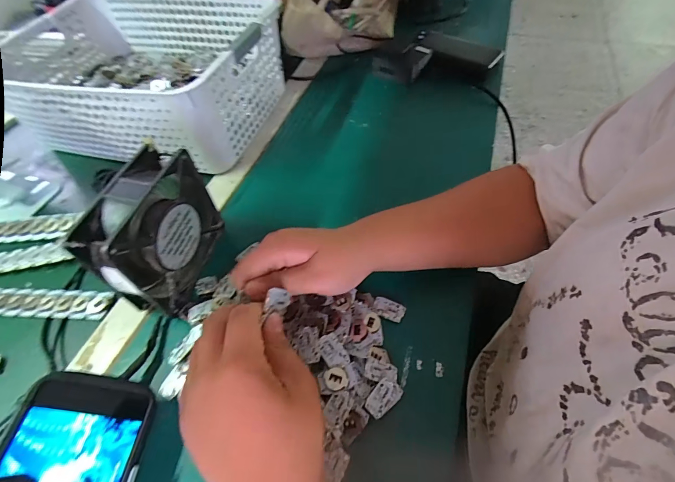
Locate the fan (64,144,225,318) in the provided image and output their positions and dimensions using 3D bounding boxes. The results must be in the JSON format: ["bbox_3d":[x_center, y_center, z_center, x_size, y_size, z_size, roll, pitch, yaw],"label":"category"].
[{"bbox_3d":[-0.164,-0.003,0.323,0.043,0.123,0.125,12,56,12],"label":"fan"}]

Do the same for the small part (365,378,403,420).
[{"bbox_3d":[0.038,0.128,0.279,0.018,0.010,0.033,35,63,25],"label":"small part"}]

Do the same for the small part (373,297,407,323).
[{"bbox_3d":[0.049,0.066,0.330,0.031,0.004,0.018,20,58,17],"label":"small part"}]

